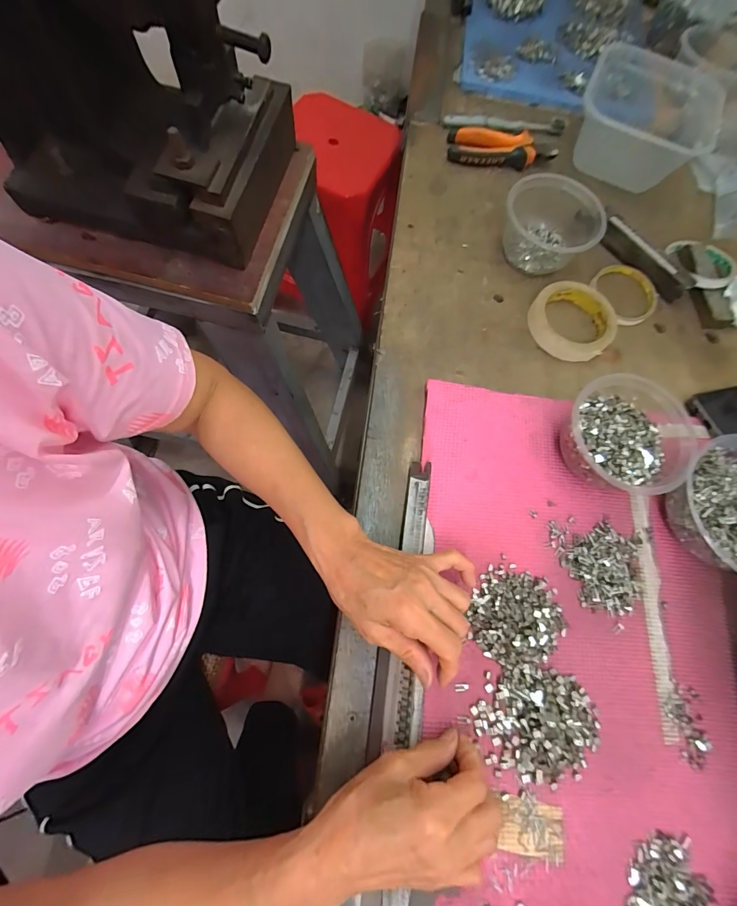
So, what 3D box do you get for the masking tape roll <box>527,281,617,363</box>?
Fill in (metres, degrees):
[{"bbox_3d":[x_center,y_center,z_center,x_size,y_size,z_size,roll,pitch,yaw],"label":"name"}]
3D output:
[{"bbox_3d":[0.243,-0.159,0.457,0.095,0.019,0.101,1,71,-2],"label":"masking tape roll"}]

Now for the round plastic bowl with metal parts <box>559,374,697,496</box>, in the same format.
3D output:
[{"bbox_3d":[0.250,-0.015,0.384,0.110,0.058,0.114,2,72,-5],"label":"round plastic bowl with metal parts"}]

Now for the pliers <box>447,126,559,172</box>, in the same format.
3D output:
[{"bbox_3d":[0.185,-0.432,0.542,0.152,0.021,0.065,-1,71,-3],"label":"pliers"}]

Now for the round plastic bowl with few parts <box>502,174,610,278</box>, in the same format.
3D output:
[{"bbox_3d":[0.225,-0.283,0.474,0.112,0.062,0.109,2,72,-5],"label":"round plastic bowl with few parts"}]

